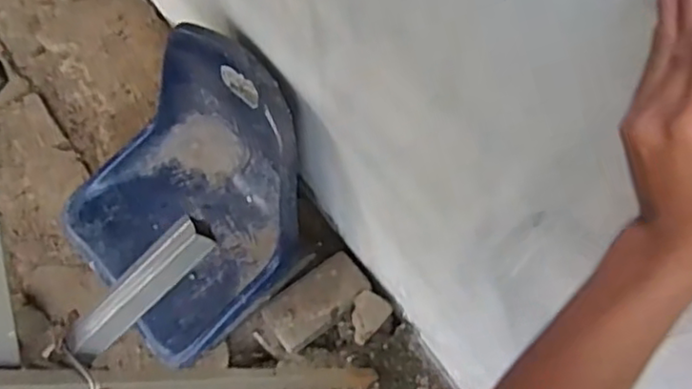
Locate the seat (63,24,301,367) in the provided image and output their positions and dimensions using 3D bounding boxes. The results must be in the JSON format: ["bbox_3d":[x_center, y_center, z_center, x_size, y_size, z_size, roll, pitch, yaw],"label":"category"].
[{"bbox_3d":[-0.312,-0.014,1.208,0.438,0.376,0.449,-37,69,-14],"label":"seat"}]

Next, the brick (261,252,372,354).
[{"bbox_3d":[-0.058,0.217,1.320,0.215,0.062,0.110,-39,69,-15],"label":"brick"}]

